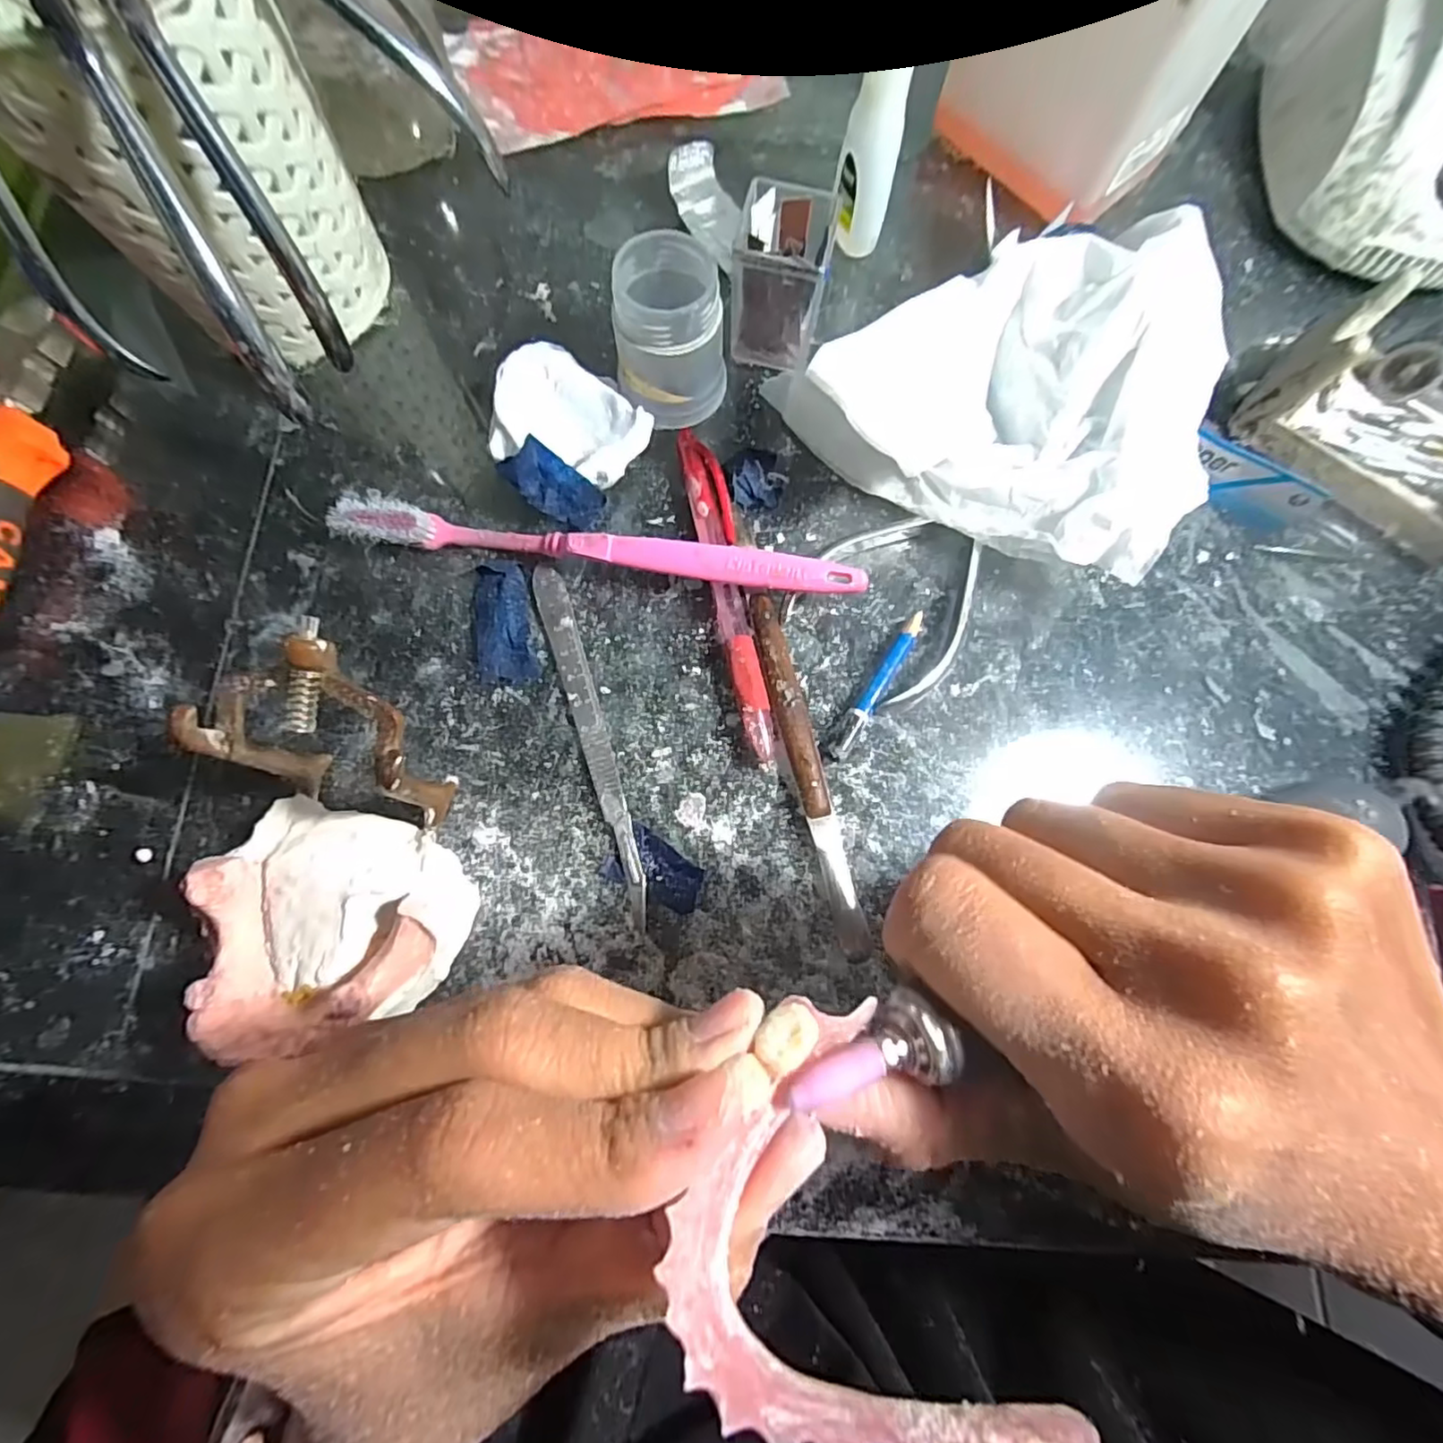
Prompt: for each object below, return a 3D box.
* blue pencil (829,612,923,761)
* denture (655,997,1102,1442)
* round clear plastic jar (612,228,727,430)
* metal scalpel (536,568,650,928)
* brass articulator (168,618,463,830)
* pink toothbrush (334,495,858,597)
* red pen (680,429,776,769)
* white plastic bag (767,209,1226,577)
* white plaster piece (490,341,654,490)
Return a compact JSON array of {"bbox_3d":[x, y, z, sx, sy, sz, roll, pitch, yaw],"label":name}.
[{"bbox_3d":[0.058,-0.013,0.229,0.007,0.007,0.066,32,79,6],"label":"blue pencil"},{"bbox_3d":[0.015,0.072,0.084,0.041,0.010,0.061,-23,49,-5],"label":"denture"},{"bbox_3d":[-0.019,-0.147,0.237,0.040,0.052,0.043,0,77,-1],"label":"round clear plastic jar"},{"bbox_3d":[-0.045,0.004,0.224,0.012,0.004,0.135,-18,78,-5],"label":"metal scalpel"},{"bbox_3d":[-0.117,0.002,0.192,0.057,0.067,0.044,13,77,1],"label":"brass articulator"},{"bbox_3d":[-0.045,-0.062,0.232,0.192,0.020,0.015,7,77,0],"label":"pink toothbrush"},{"bbox_3d":[0.002,-0.049,0.234,0.014,0.011,0.133,-10,78,-4],"label":"red pen"},{"bbox_3d":[0.101,-0.128,0.229,0.152,0.057,0.117,22,78,3],"label":"white plastic bag"},{"bbox_3d":[-0.060,-0.115,0.244,0.057,0.021,0.047,29,78,5],"label":"white plaster piece"}]

